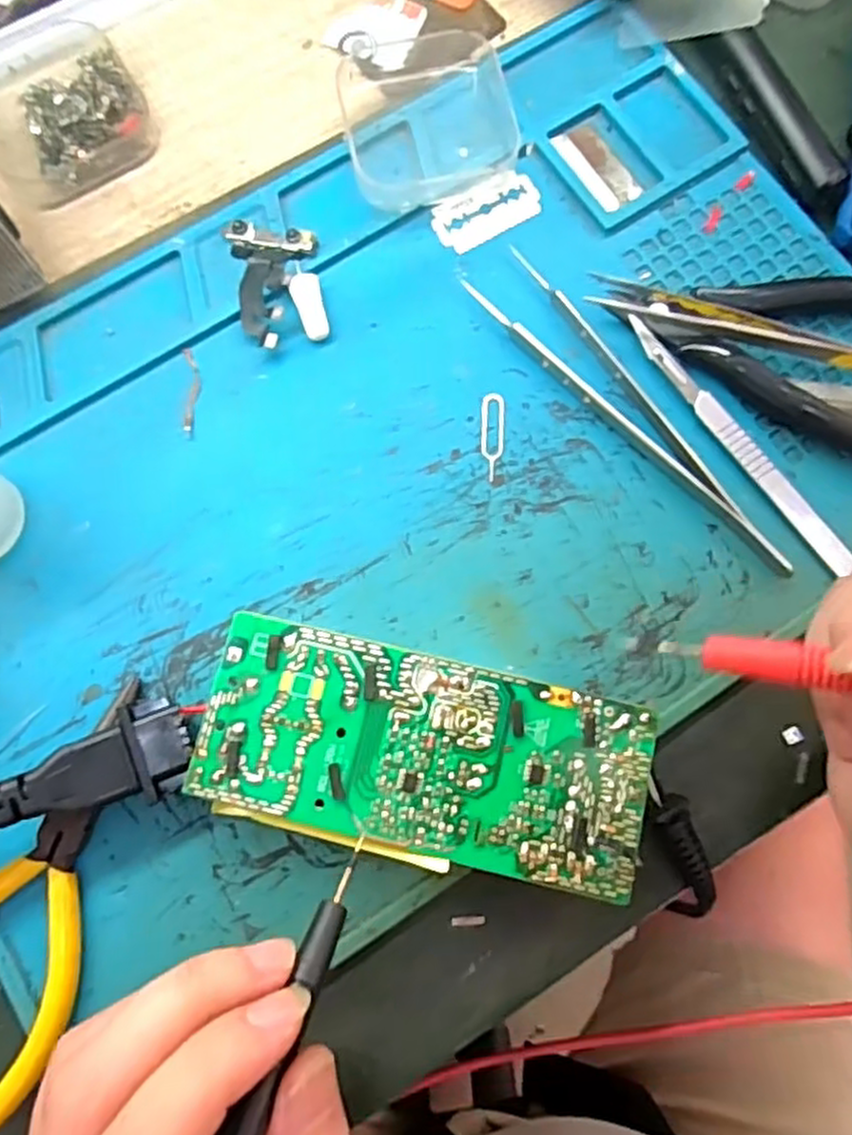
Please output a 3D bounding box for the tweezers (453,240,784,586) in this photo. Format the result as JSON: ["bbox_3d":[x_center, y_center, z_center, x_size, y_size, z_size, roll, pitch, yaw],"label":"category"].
[{"bbox_3d":[0.074,-0.057,0.264,0.024,0.009,0.149,-40,81,-8],"label":"tweezers"}]

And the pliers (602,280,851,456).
[{"bbox_3d":[0.125,-0.084,0.268,0.116,0.011,0.072,18,79,3],"label":"pliers"}]

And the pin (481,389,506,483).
[{"bbox_3d":[0.024,-0.048,0.265,0.009,0.004,0.033,1,78,0],"label":"pin"}]

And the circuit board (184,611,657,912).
[{"bbox_3d":[-0.001,0.058,0.232,0.131,0.026,0.055,13,79,2],"label":"circuit board"}]

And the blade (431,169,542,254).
[{"bbox_3d":[0.024,-0.138,0.285,0.042,0.004,0.021,-28,86,-4],"label":"blade"}]

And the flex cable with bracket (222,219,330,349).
[{"bbox_3d":[-0.055,-0.107,0.275,0.032,0.007,0.053,-14,79,-3],"label":"flex cable with bracket"}]

